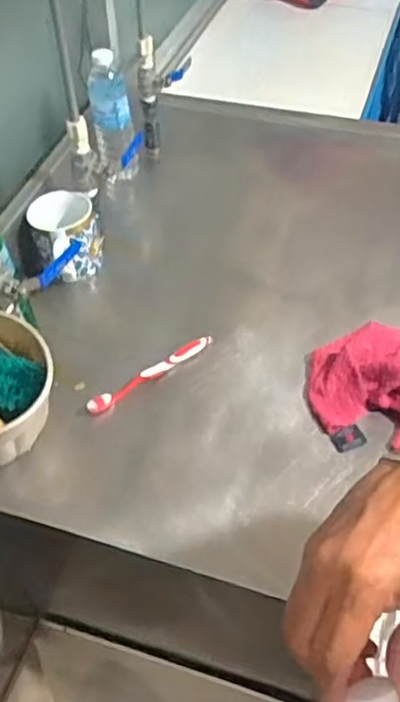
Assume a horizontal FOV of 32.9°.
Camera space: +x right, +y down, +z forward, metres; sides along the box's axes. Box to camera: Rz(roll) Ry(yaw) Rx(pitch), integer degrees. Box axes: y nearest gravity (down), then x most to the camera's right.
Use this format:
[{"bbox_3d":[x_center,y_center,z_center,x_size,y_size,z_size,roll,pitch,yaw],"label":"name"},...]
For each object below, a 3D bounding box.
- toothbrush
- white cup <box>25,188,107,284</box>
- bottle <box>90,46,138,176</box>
[{"bbox_3d":[-0.060,0.027,0.856,0.185,0.012,0.020,-32,55,-23],"label":"toothbrush"},{"bbox_3d":[-0.189,-0.160,0.979,0.097,0.108,0.103,-1,49,1],"label":"white cup"},{"bbox_3d":[-0.141,-0.380,1.077,0.072,0.184,0.055,-22,51,-16],"label":"bottle"}]

